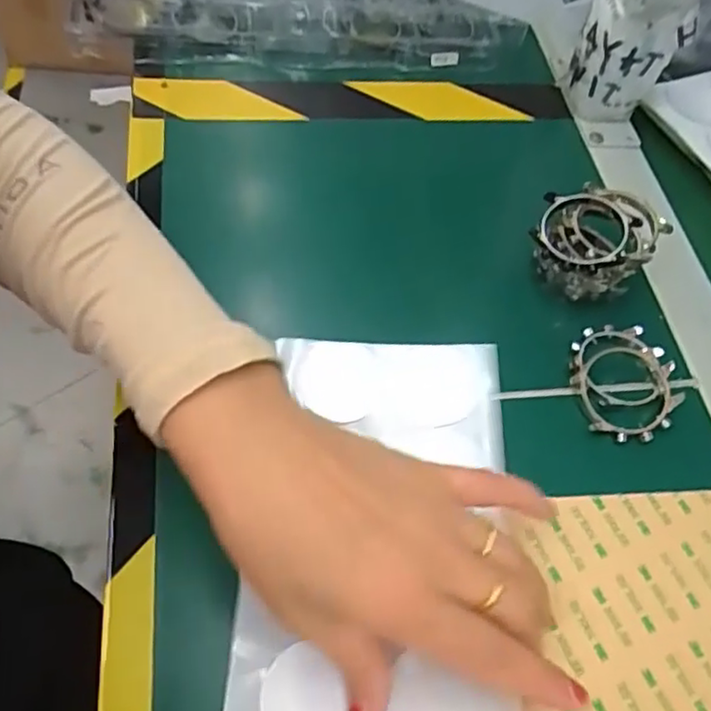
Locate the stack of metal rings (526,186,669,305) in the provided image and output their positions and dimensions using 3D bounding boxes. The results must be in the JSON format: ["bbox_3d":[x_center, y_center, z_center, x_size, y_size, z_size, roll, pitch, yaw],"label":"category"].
[{"bbox_3d":[0.131,-0.064,0.369,0.067,0.038,0.062,-38,70,-27],"label":"stack of metal rings"}]

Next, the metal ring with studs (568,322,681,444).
[{"bbox_3d":[0.139,0.011,0.342,0.054,0.016,0.065,-9,60,-14],"label":"metal ring with studs"}]

